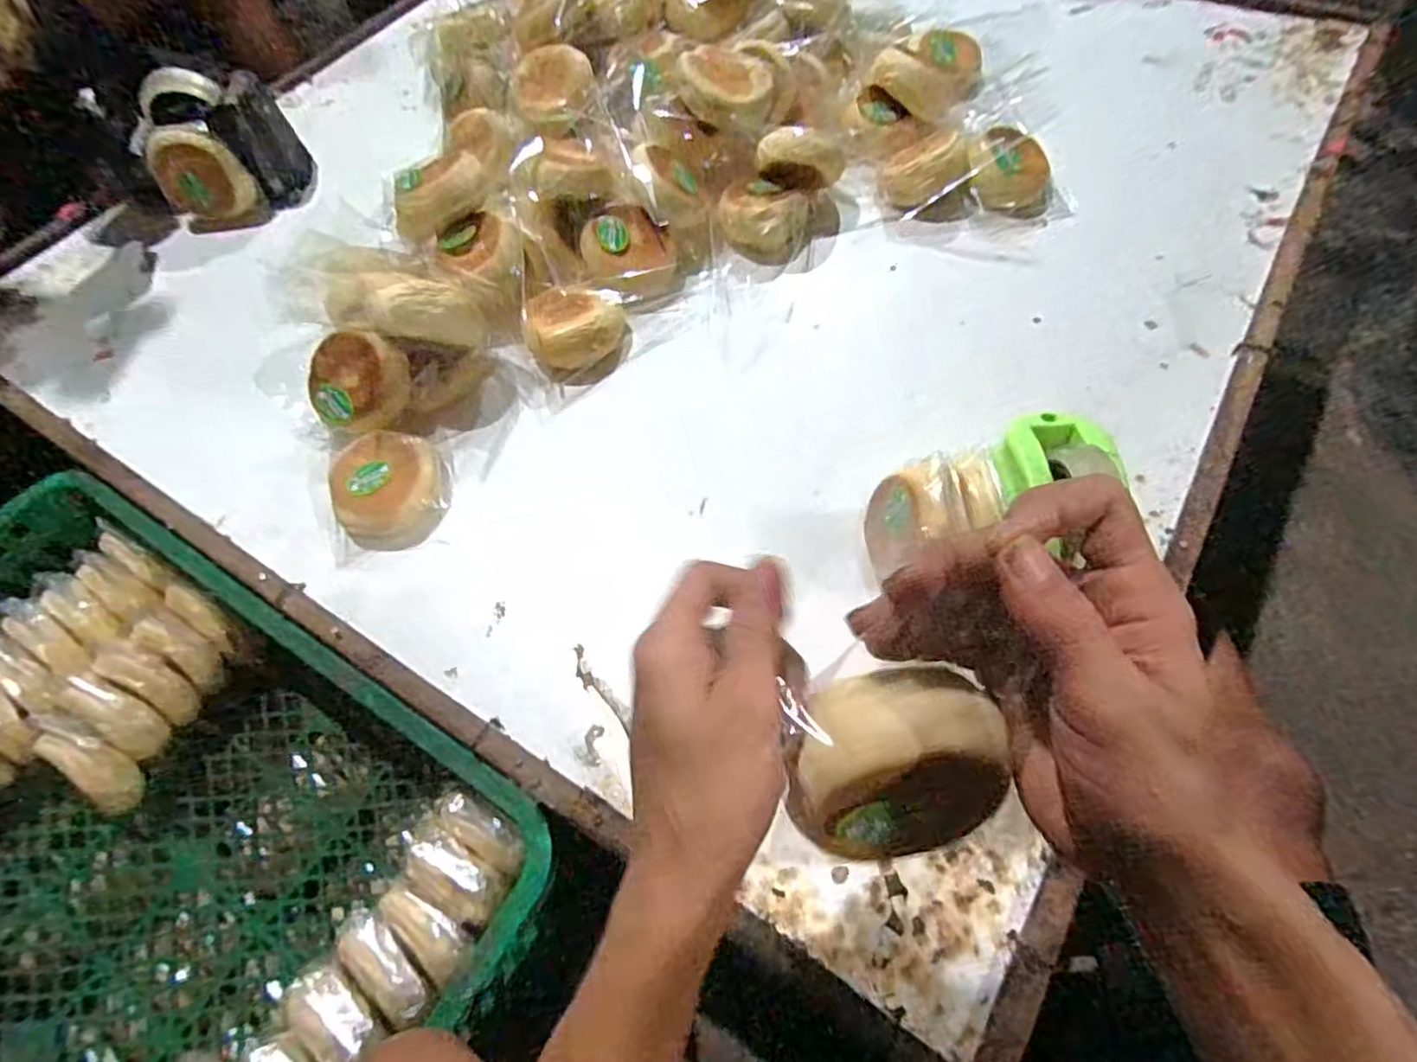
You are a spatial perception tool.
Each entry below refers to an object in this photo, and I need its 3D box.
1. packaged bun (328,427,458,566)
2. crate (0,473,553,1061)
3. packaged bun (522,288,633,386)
[{"bbox_3d":[-0.268,-0.037,0.567,0.098,0.036,0.109,-13,62,-4],"label":"packaged bun"},{"bbox_3d":[-0.467,0.261,0.538,0.625,0.169,0.437,30,68,17],"label":"crate"},{"bbox_3d":[-0.123,-0.188,0.637,0.094,0.044,0.091,-17,63,-6],"label":"packaged bun"}]

